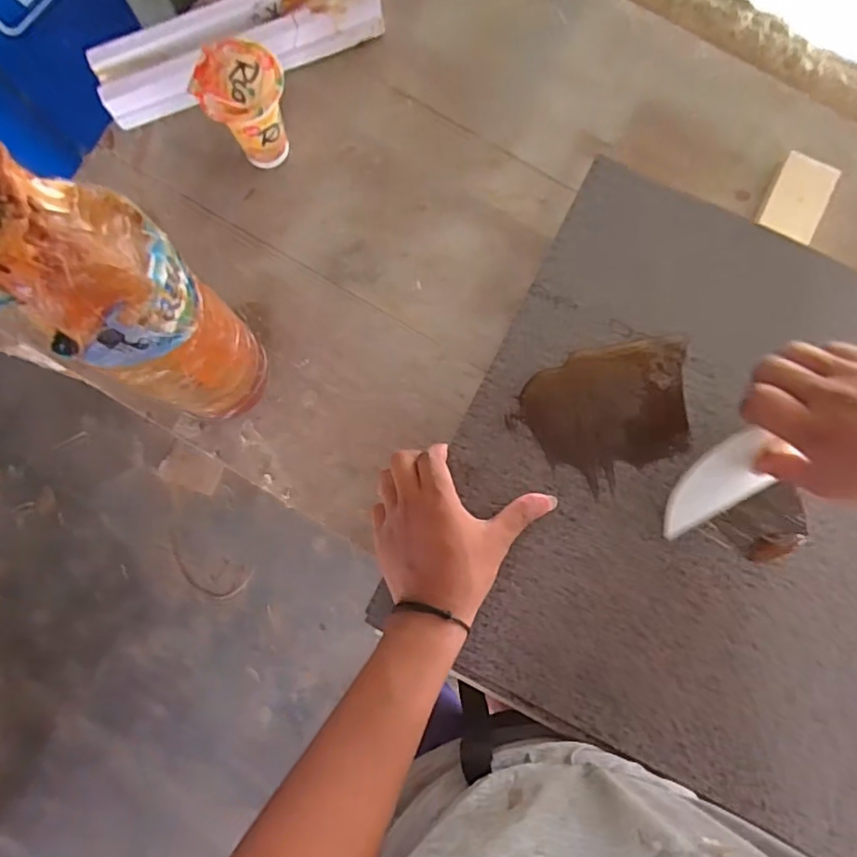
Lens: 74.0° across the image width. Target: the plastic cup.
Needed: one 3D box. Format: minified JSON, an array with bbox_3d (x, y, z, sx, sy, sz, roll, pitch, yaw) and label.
[{"bbox_3d":[-0.158,-0.278,0.506,0.067,0.101,0.067,0,83,-1],"label":"plastic cup"}]

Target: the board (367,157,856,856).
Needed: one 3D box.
[{"bbox_3d":[0.283,0.076,0.435,0.519,0.020,0.421,26,84,3],"label":"board"}]

